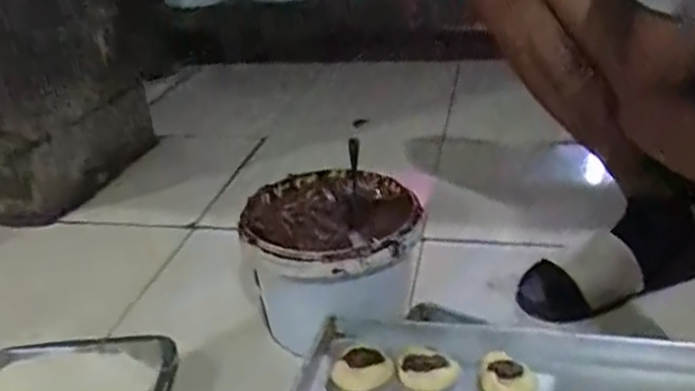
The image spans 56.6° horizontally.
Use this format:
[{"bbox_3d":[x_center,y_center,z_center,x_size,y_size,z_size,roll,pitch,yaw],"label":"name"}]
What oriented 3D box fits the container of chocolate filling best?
[{"bbox_3d":[-0.015,0.094,0.854,0.220,0.180,0.219,-5,28,0],"label":"container of chocolate filling"}]

